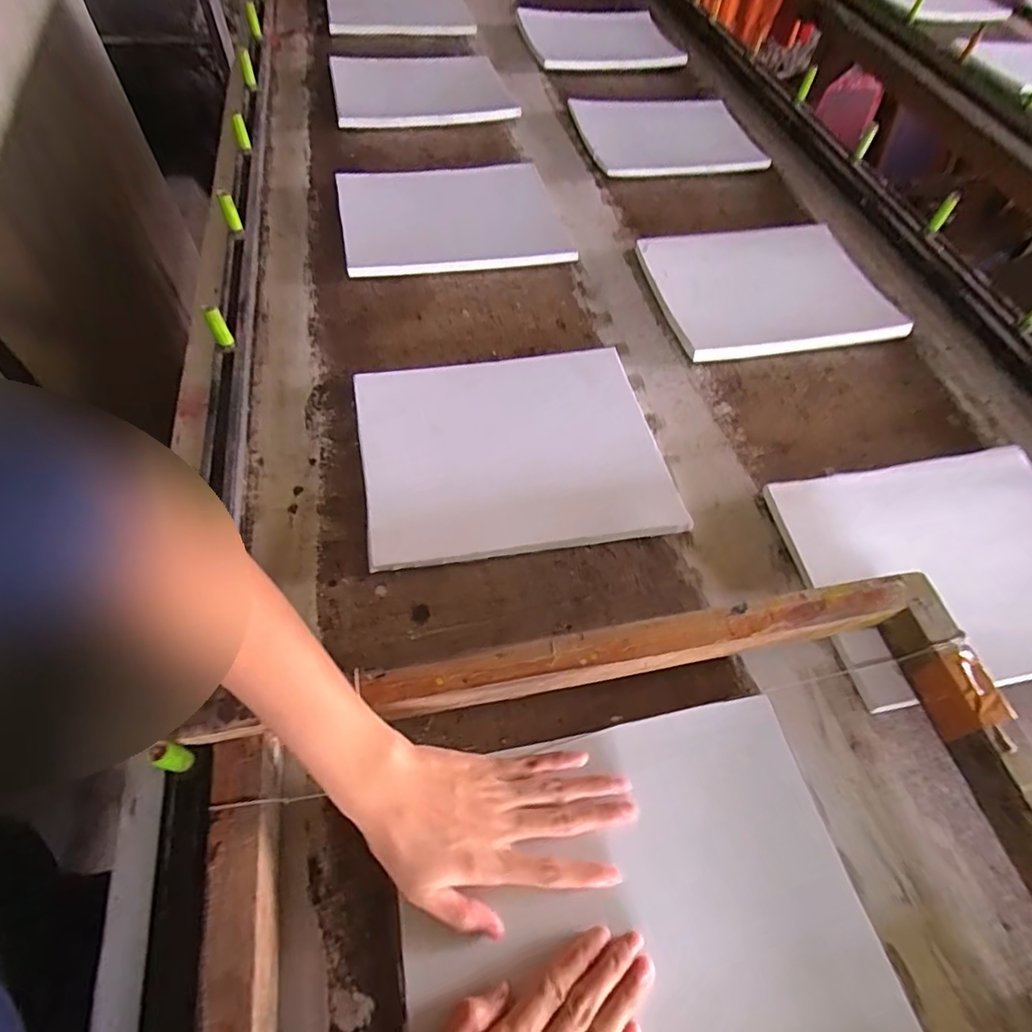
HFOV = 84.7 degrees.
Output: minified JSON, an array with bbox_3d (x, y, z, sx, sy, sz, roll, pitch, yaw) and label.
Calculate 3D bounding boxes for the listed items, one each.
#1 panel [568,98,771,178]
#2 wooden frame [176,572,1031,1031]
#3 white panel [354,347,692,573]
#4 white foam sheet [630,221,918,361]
[{"bbox_3d":[0.228,-0.592,0.877,0.254,0.035,0.211,-10,58,-11],"label":"panel"},{"bbox_3d":[0.100,0.257,0.307,0.503,0.052,0.395,-8,58,-10],"label":"wooden frame"},{"bbox_3d":[-0.005,-0.064,0.528,0.266,0.019,0.224,-8,58,-9],"label":"white panel"},{"bbox_3d":[0.306,-0.281,0.689,0.306,0.028,0.213,-9,58,-10],"label":"white foam sheet"}]

